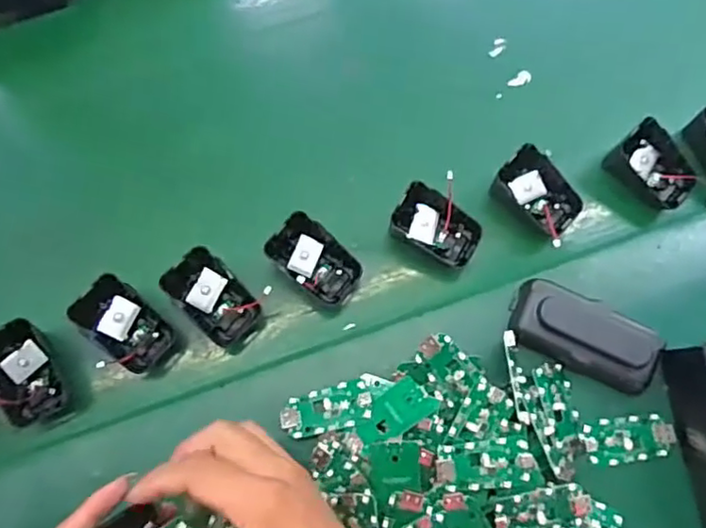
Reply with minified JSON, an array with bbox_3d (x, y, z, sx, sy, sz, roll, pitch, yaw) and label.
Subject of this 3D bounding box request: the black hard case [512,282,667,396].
[{"bbox_3d":[0.168,0.053,0.435,0.105,0.029,0.049,25,73,7],"label":"black hard case"}]

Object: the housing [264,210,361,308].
[{"bbox_3d":[-0.028,0.000,0.448,0.067,0.037,0.046,38,75,11],"label":"housing"}]

